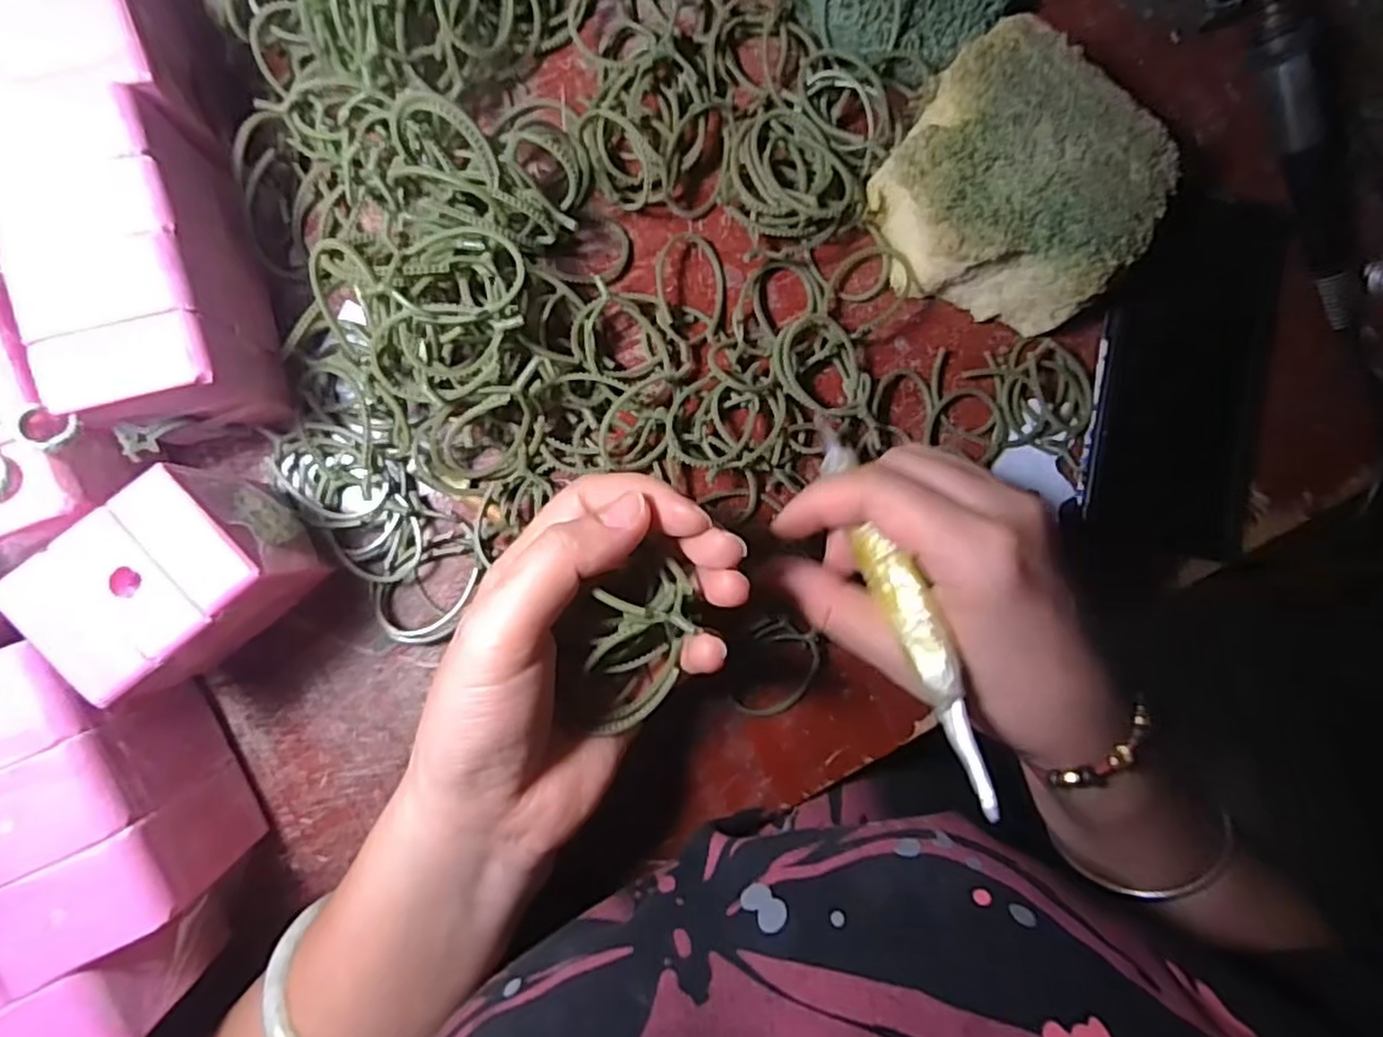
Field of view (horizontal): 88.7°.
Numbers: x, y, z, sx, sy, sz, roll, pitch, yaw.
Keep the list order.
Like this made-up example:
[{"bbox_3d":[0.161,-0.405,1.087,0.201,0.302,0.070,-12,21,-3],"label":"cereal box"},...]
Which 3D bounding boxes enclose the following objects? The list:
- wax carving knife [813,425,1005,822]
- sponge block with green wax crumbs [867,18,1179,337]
[{"bbox_3d":[0.071,0.024,0.242,0.013,0.011,0.147,-13,62,-8],"label":"wax carving knife"},{"bbox_3d":[0.132,-0.132,0.292,0.100,0.039,0.098,38,85,-7],"label":"sponge block with green wax crumbs"}]

